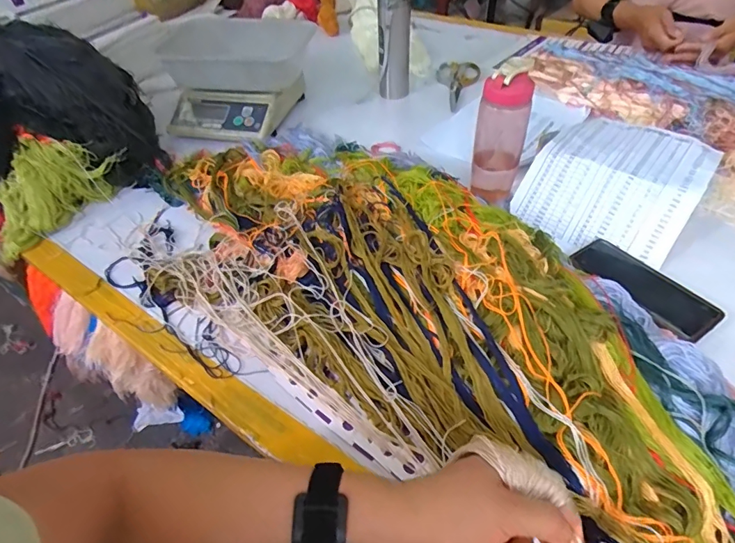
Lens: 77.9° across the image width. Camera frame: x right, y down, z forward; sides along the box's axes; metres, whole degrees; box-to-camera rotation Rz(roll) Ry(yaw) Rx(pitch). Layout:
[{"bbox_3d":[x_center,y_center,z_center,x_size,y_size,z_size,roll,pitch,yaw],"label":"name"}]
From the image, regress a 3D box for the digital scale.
[{"bbox_3d":[-0.249,-0.380,0.879,0.244,0.118,0.269,2,46,5],"label":"digital scale"}]

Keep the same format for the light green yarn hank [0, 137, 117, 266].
[{"bbox_3d":[-0.484,-0.124,0.674,0.089,0.093,0.192,19,50,20],"label":"light green yarn hank"}]

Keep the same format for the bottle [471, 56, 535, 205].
[{"bbox_3d":[0.188,-0.194,0.643,0.065,0.185,0.063,-5,46,-3],"label":"bottle"}]

